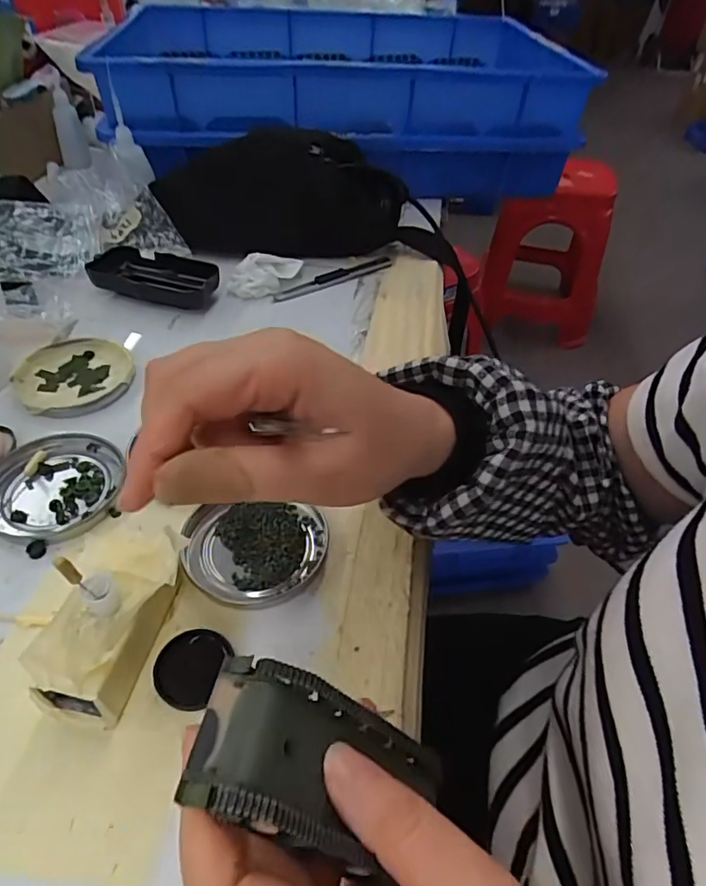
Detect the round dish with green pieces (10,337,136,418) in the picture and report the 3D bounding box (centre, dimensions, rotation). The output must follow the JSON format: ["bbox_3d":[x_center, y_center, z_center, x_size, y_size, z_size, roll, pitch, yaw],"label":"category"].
[{"bbox_3d":[-0.205,-0.049,0.398,0.078,0.015,0.075,4,45,-4],"label":"round dish with green pieces"}]

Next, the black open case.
[{"bbox_3d":[-0.174,-0.145,0.482,0.113,0.025,0.046,14,45,7],"label":"black open case"}]

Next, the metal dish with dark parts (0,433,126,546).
[{"bbox_3d":[-0.181,0.026,0.328,0.076,0.008,0.078,4,45,-4],"label":"metal dish with dark parts"}]

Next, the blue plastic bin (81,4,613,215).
[{"bbox_3d":[-0.020,-0.476,0.718,0.523,0.123,0.398,-4,46,-7],"label":"blue plastic bin"}]

